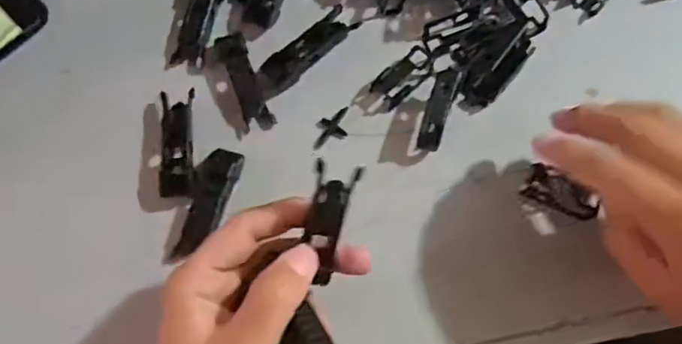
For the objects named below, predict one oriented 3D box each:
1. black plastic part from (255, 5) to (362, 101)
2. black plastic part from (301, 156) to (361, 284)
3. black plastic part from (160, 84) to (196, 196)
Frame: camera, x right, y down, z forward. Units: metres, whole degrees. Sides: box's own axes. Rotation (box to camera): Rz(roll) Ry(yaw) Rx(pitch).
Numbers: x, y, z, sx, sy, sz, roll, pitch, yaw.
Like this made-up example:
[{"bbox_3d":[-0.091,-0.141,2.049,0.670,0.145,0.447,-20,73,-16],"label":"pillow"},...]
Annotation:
[{"bbox_3d":[-0.023,-0.073,0.363,0.072,0.008,0.020,-42,72,-12],"label":"black plastic part"},{"bbox_3d":[-0.005,0.023,0.261,0.019,0.006,0.059,10,116,3],"label":"black plastic part"},{"bbox_3d":[-0.093,-0.017,0.343,0.019,0.017,0.063,-6,69,2],"label":"black plastic part"}]

